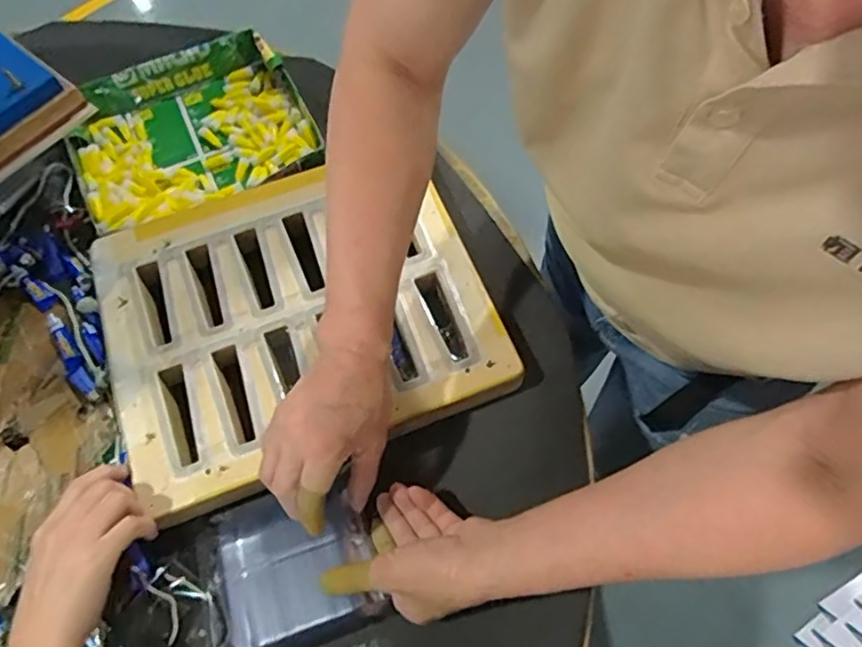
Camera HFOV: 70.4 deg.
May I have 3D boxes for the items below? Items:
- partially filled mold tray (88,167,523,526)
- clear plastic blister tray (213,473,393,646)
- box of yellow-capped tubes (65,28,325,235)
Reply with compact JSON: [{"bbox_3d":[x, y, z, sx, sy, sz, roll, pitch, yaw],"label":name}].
[{"bbox_3d":[-0.130,-0.011,0.583,0.346,0.034,0.290,-20,65,-8],"label":"partially filled mold tray"},{"bbox_3d":[-0.110,0.192,0.490,0.120,0.027,0.122,-17,65,-7],"label":"clear plastic blister tray"},{"bbox_3d":[-0.271,-0.215,0.696,0.252,0.047,0.222,-25,66,-10],"label":"box of yellow-capped tubes"}]

